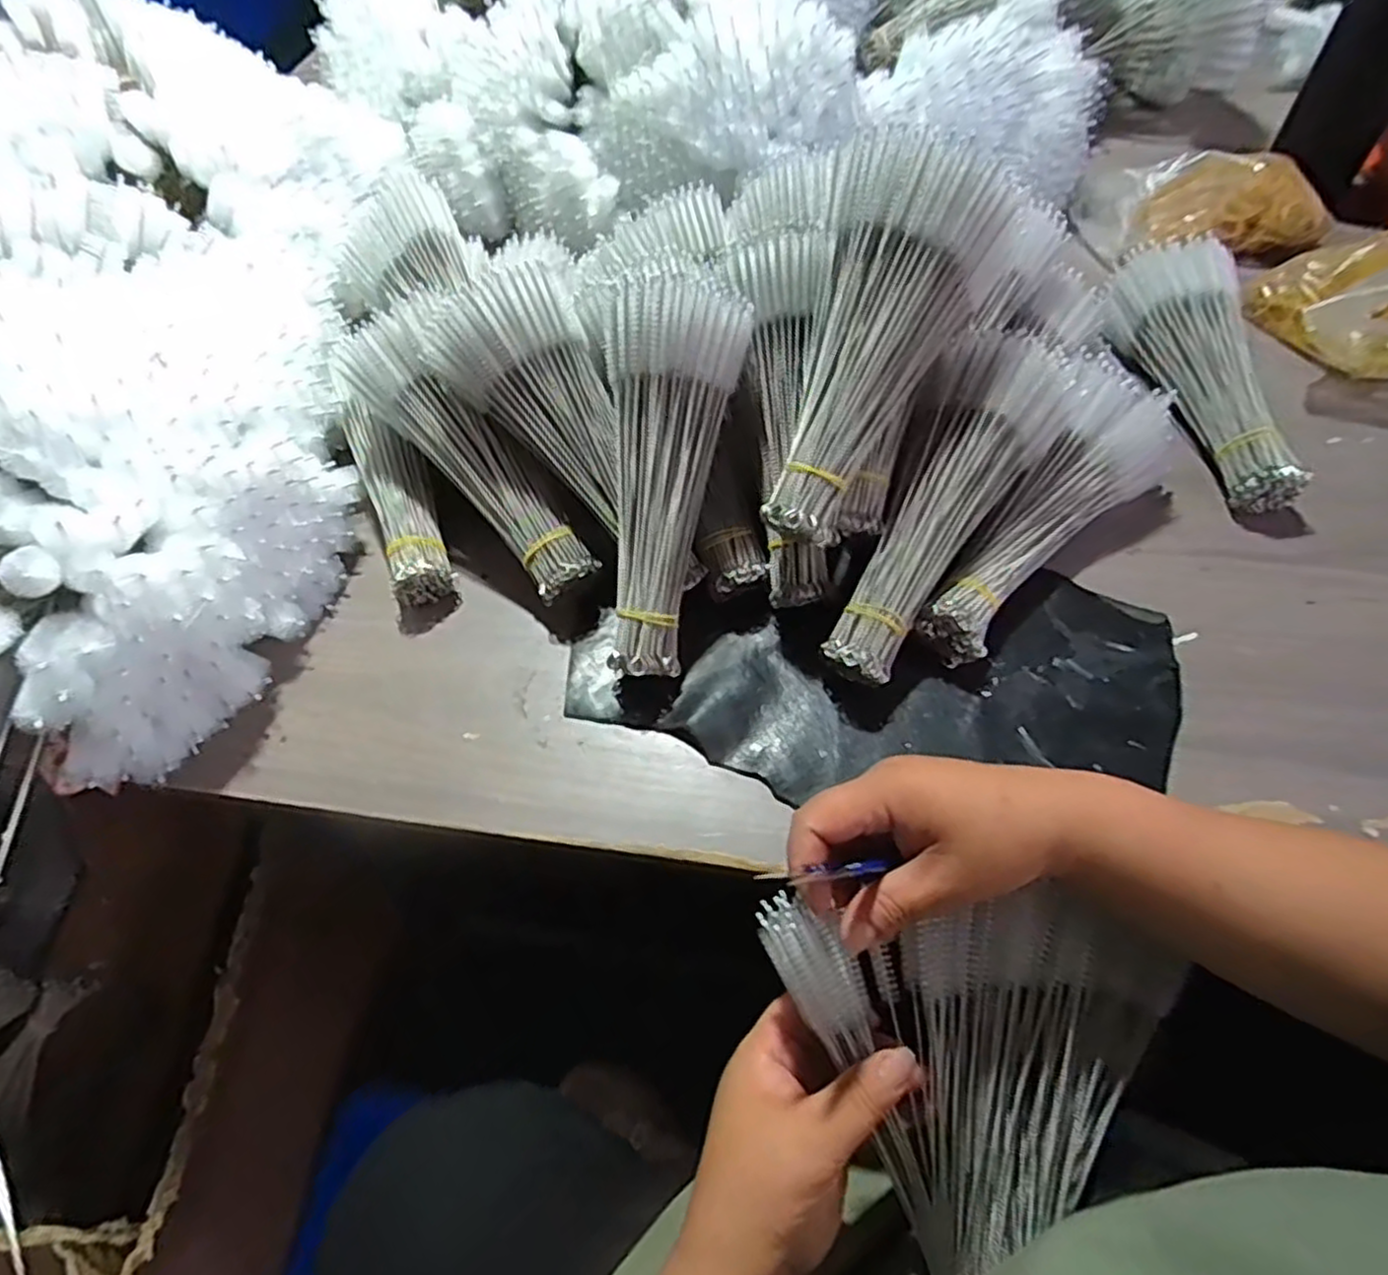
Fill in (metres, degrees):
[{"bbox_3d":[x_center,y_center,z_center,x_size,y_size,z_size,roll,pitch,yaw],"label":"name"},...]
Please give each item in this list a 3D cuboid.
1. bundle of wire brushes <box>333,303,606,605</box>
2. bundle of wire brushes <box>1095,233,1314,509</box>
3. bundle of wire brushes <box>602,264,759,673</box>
[{"bbox_3d":[-0.154,-0.131,0.521,0.059,0.041,0.238,-39,86,-20],"label":"bundle of wire brushes"},{"bbox_3d":[0.391,-0.206,0.569,0.072,0.067,0.238,-7,56,0],"label":"bundle of wire brushes"},{"bbox_3d":[-0.022,-0.098,0.474,0.082,0.054,0.238,8,99,10],"label":"bundle of wire brushes"}]

